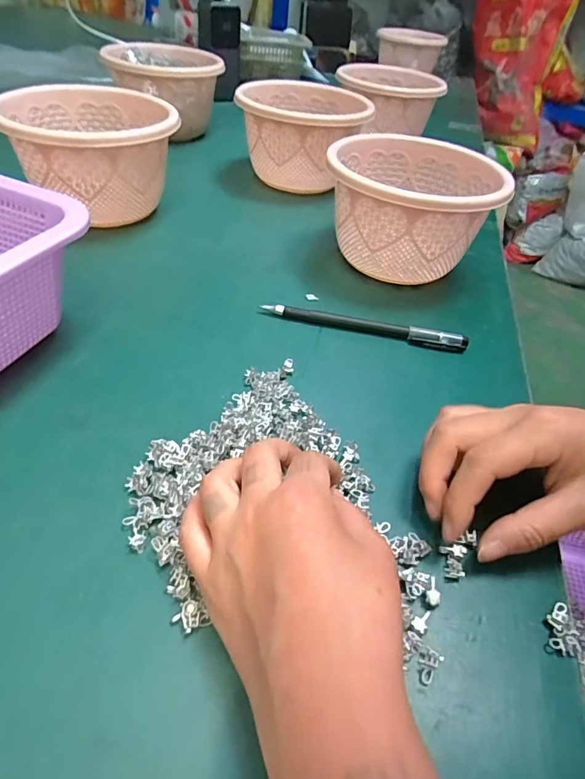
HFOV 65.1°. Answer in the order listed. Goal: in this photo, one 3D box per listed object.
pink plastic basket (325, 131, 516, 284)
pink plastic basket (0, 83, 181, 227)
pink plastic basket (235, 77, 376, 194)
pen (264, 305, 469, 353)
[{"bbox_3d":[0.098,-0.150,0.396,0.143,0.087,0.141,5,44,-4],"label":"pink plastic basket"},{"bbox_3d":[-0.178,-0.206,0.414,0.138,0.088,0.138,-15,49,-22],"label":"pink plastic basket"},{"bbox_3d":[0.009,-0.280,0.516,0.140,0.086,0.137,0,45,-8],"label":"pink plastic basket"},{"bbox_3d":[0.055,-0.048,0.343,0.150,0.010,0.012,13,44,2],"label":"pen"}]

